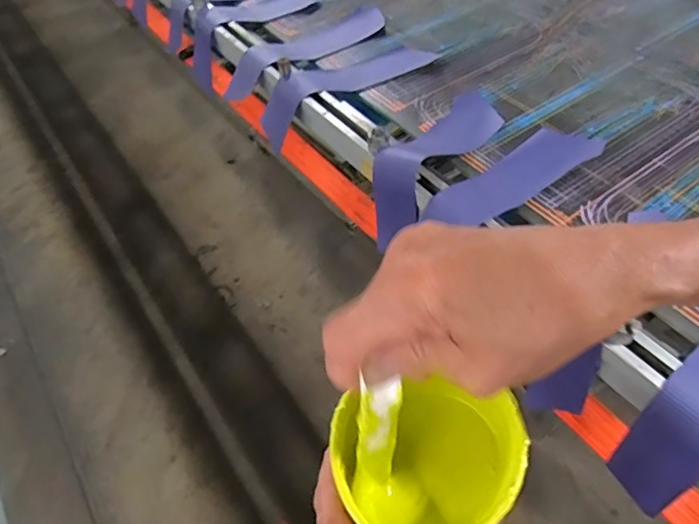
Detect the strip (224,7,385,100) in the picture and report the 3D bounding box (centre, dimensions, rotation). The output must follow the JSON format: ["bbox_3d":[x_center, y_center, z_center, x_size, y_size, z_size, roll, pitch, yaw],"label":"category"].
[{"bbox_3d":[-0.085,-0.461,1.138,0.402,0.075,0.118,-36,58,-25],"label":"strip"}]

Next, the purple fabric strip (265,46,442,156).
[{"bbox_3d":[-0.002,-0.356,1.053,0.380,0.104,0.114,-24,53,-17],"label":"purple fabric strip"}]

